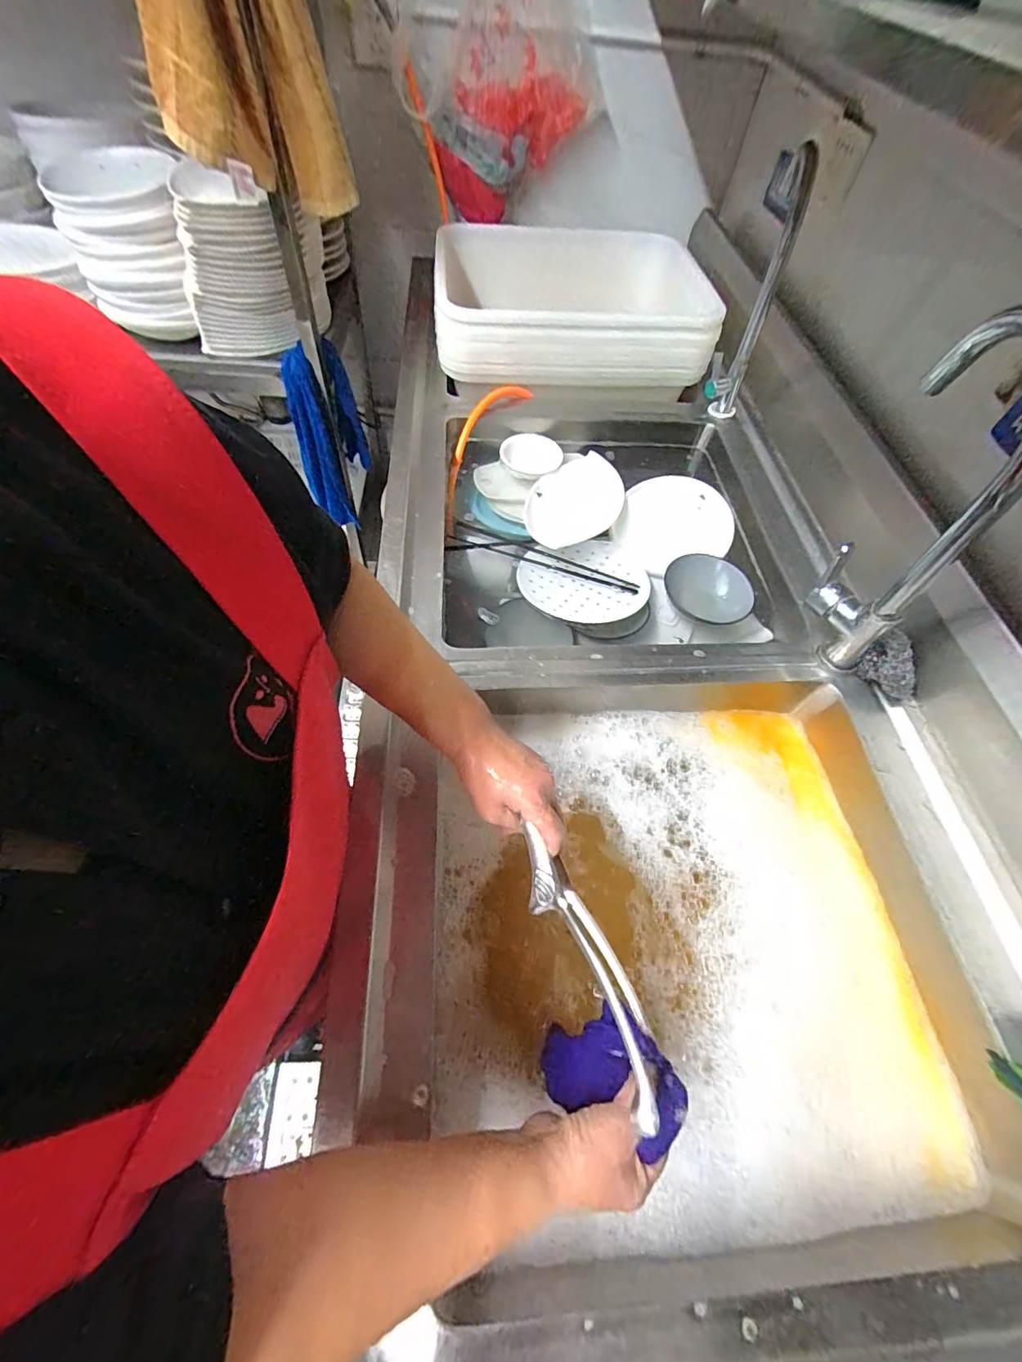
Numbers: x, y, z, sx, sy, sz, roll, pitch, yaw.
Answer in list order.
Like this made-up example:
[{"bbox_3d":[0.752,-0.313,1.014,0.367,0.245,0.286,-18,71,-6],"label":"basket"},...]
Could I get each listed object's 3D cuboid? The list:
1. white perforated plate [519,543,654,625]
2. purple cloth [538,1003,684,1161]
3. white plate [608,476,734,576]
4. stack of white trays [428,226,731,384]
[{"bbox_3d":[0.115,-0.151,0.744,0.199,0.019,0.160,-5,60,-7],"label":"white perforated plate"},{"bbox_3d":[0.083,0.320,0.403,0.097,0.076,0.078,19,59,7],"label":"purple cloth"},{"bbox_3d":[0.272,-0.255,0.812,0.184,0.030,0.192,0,70,1],"label":"white plate"},{"bbox_3d":[0.112,-0.763,0.974,0.516,0.115,0.426,-1,59,-5],"label":"stack of white trays"}]

